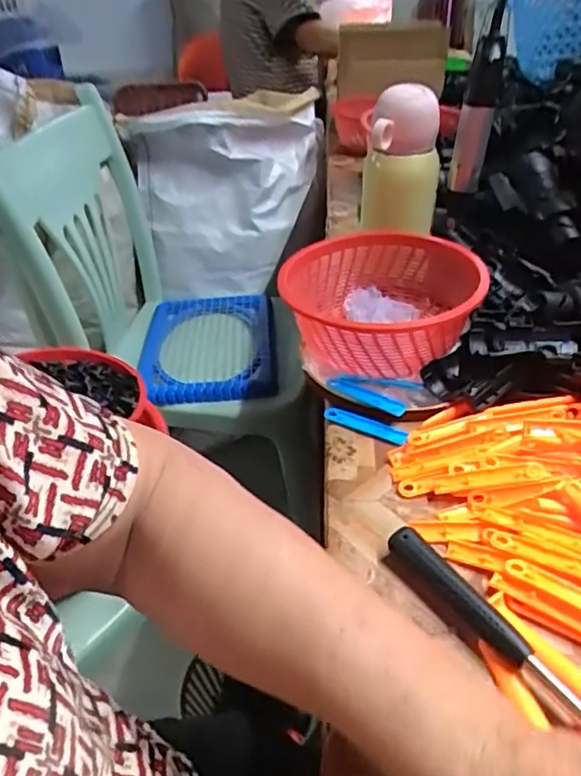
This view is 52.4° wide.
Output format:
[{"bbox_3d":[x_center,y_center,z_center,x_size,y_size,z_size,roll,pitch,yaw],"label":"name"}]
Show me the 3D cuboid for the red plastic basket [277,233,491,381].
[{"bbox_3d":[0.088,-0.078,0.559,0.171,0.084,0.181,8,37,18],"label":"red plastic basket"}]

